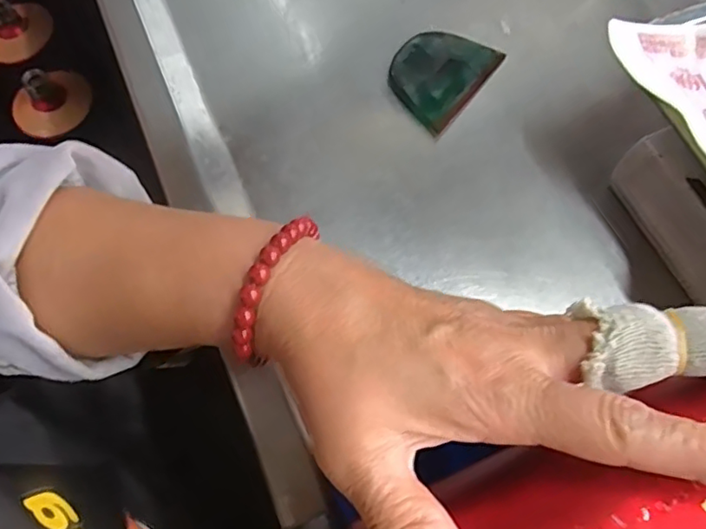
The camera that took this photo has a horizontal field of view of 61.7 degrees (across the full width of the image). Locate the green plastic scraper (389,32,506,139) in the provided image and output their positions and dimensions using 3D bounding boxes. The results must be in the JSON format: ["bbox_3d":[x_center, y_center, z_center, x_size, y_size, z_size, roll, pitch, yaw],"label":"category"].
[{"bbox_3d":[0.061,-0.131,0.397,0.058,0.010,0.067,39,99,-24],"label":"green plastic scraper"}]

